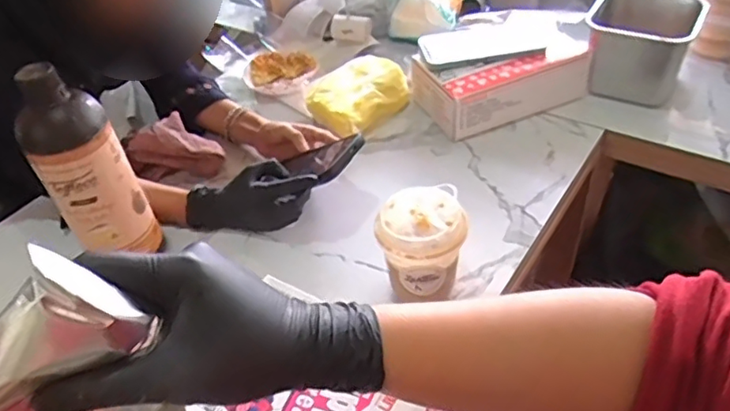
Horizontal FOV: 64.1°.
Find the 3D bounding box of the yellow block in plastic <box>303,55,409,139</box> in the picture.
[{"bbox_3d":[-0.008,-0.166,0.877,0.159,0.055,0.113,-36,50,-28],"label":"yellow block in plastic"}]

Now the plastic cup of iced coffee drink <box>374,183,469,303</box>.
[{"bbox_3d":[0.058,0.047,0.593,0.084,0.113,0.078,-4,43,4],"label":"plastic cup of iced coffee drink"}]

